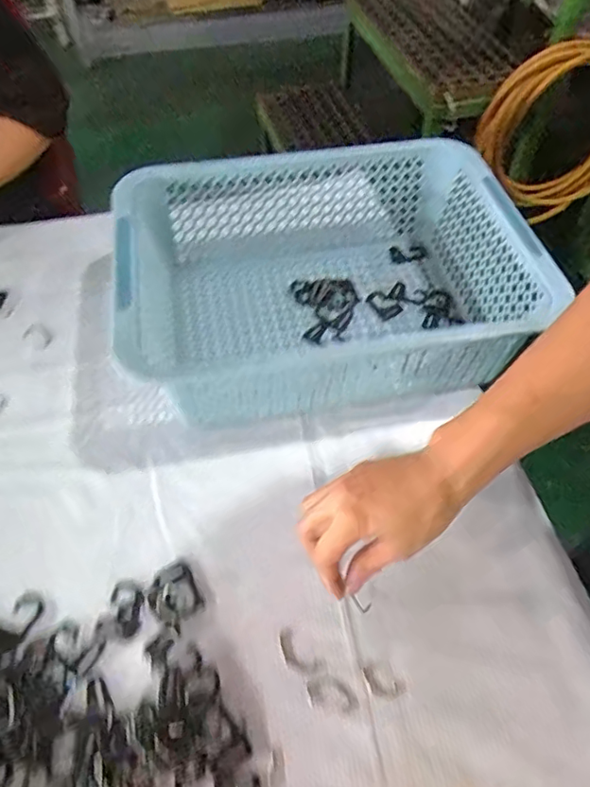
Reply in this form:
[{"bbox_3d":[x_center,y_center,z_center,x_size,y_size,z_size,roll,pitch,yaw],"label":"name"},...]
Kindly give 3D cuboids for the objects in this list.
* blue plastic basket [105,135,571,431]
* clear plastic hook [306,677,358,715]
[{"bbox_3d":[0.024,-0.122,0.581,0.373,0.121,0.263,-10,54,-8],"label":"blue plastic basket"},{"bbox_3d":[0.027,0.215,0.402,0.036,0.004,0.020,9,54,6],"label":"clear plastic hook"}]

